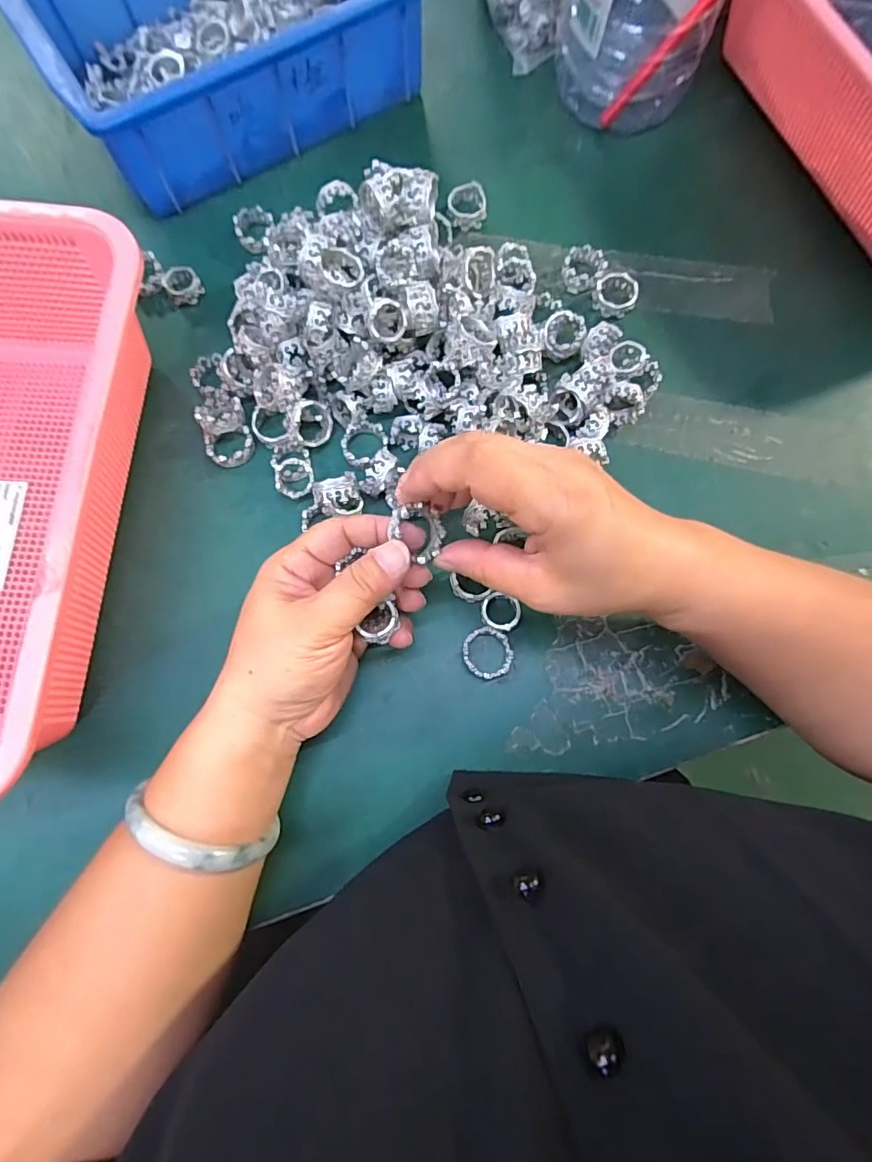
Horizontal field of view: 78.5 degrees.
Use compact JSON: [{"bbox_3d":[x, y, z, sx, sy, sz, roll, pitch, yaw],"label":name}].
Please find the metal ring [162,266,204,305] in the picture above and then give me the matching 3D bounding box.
[{"bbox_3d":[-0.168,-0.197,0.356,0.022,0.011,0.026,-30,80,-7],"label":"metal ring"}]

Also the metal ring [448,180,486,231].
[{"bbox_3d":[0.022,-0.258,0.370,0.026,0.017,0.027,0,78,-1],"label":"metal ring"}]

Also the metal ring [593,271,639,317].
[{"bbox_3d":[0.120,-0.189,0.352,0.029,0.012,0.029,0,78,-1],"label":"metal ring"}]

